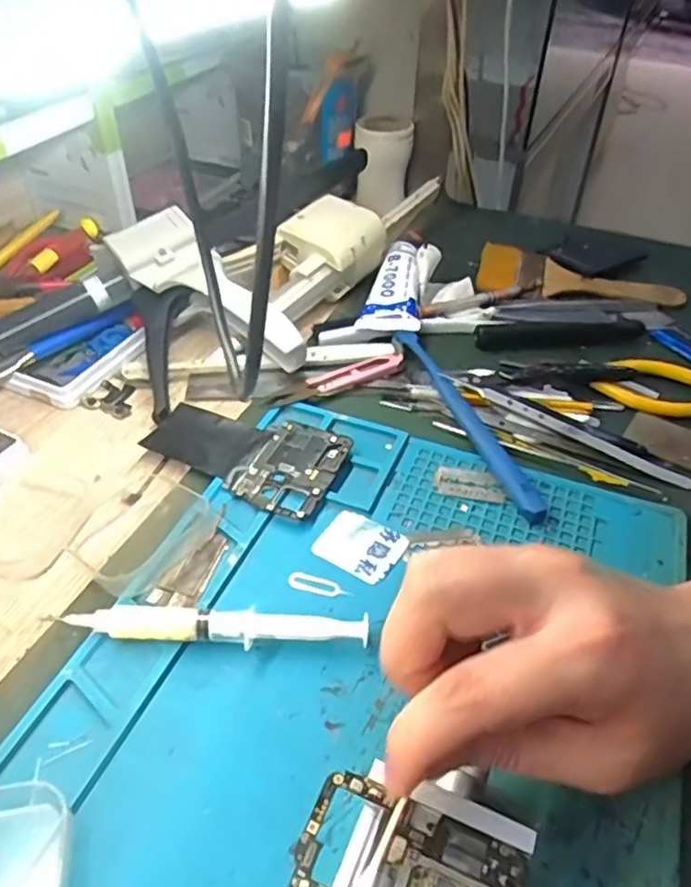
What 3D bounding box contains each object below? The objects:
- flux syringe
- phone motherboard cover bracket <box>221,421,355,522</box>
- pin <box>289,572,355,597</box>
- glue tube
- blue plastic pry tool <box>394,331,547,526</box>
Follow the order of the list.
[{"bbox_3d":[-0.058,0.082,0.291,0.135,0.015,0.018,-1,43,-4],"label":"flux syringe"},{"bbox_3d":[-0.031,0.013,0.373,0.053,0.006,0.066,20,45,18],"label":"phone motherboard cover bracket"},{"bbox_3d":[-0.012,0.068,0.317,0.032,0.004,0.010,13,44,11],"label":"pin"},{"bbox_3d":[0.041,-0.120,0.506,0.043,0.025,0.105,10,43,8],"label":"glue tube"},{"bbox_3d":[0.072,-0.019,0.403,0.014,0.014,0.175,-13,45,-17],"label":"blue plastic pry tool"}]

